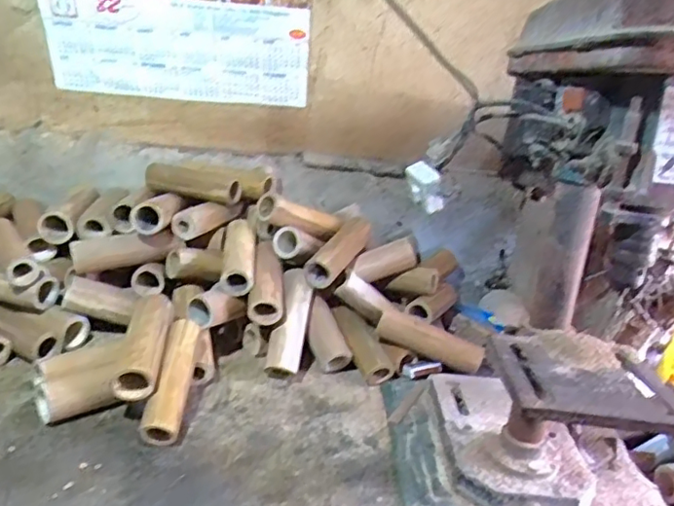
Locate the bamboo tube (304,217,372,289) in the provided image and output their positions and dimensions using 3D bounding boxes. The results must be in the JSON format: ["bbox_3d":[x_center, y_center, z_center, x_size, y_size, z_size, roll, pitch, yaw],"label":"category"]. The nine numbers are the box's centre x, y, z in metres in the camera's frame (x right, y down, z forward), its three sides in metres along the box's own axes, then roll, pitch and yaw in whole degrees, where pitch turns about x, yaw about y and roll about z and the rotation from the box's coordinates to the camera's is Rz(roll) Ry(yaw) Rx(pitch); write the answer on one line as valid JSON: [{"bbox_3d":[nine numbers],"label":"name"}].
[{"bbox_3d":[0.010,-0.008,1.066,0.061,0.056,0.182,17,39,24],"label":"bamboo tube"}]

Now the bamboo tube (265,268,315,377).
[{"bbox_3d":[-0.075,0.110,0.985,0.053,0.042,0.178,9,65,4],"label":"bamboo tube"}]

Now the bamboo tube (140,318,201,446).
[{"bbox_3d":[-0.224,0.167,0.826,0.044,0.050,0.182,6,45,-4],"label":"bamboo tube"}]

